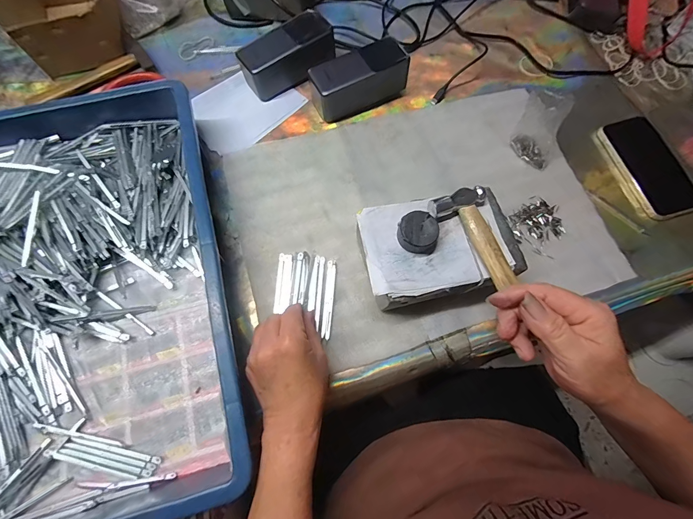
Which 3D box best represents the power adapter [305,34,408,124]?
[{"bbox_3d":[0.018,-0.245,0.454,0.130,0.053,0.057,-23,74,-9],"label":"power adapter"}]

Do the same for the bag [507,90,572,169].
[{"bbox_3d":[0.248,-0.165,0.414,0.072,0.087,0.029,40,75,10],"label":"bag"}]

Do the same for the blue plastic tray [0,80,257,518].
[{"bbox_3d":[-0.268,0.031,0.338,0.283,0.083,0.419,-14,73,-7],"label":"blue plastic tray"}]

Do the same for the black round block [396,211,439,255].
[{"bbox_3d":[0.071,-0.026,0.332,0.038,0.021,0.038,1,71,-2],"label":"black round block"}]

